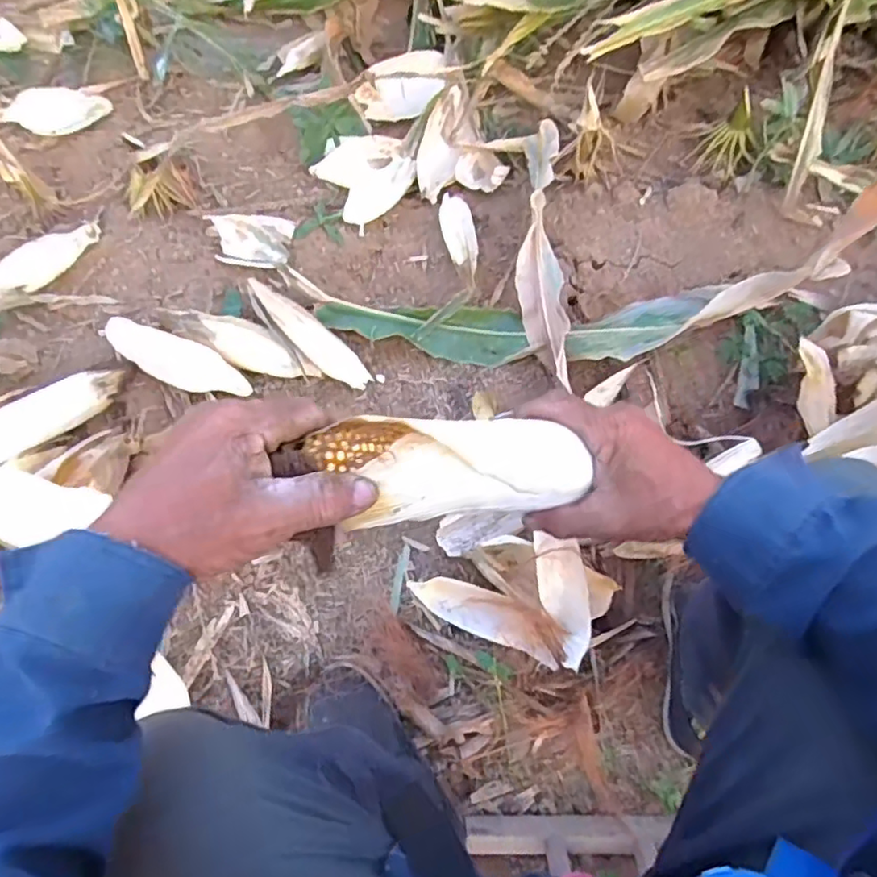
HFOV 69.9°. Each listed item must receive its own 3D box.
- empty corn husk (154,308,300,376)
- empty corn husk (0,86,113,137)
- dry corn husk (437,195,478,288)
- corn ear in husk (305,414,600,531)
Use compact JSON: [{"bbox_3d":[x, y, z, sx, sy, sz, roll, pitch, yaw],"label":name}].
[{"bbox_3d":[-0.287,-0.137,0.879,0.204,0.043,0.056,25,65,-7],"label":"empty corn husk"},{"bbox_3d":[-0.668,-0.567,1.093,0.186,0.046,0.063,-27,67,-32],"label":"empty corn husk"},{"bbox_3d":[0.036,-0.309,0.970,0.054,0.051,0.189,-12,69,-5],"label":"dry corn husk"},{"bbox_3d":[0.012,0.017,0.362,0.170,0.044,0.054,4,62,-24],"label":"corn ear in husk"}]

